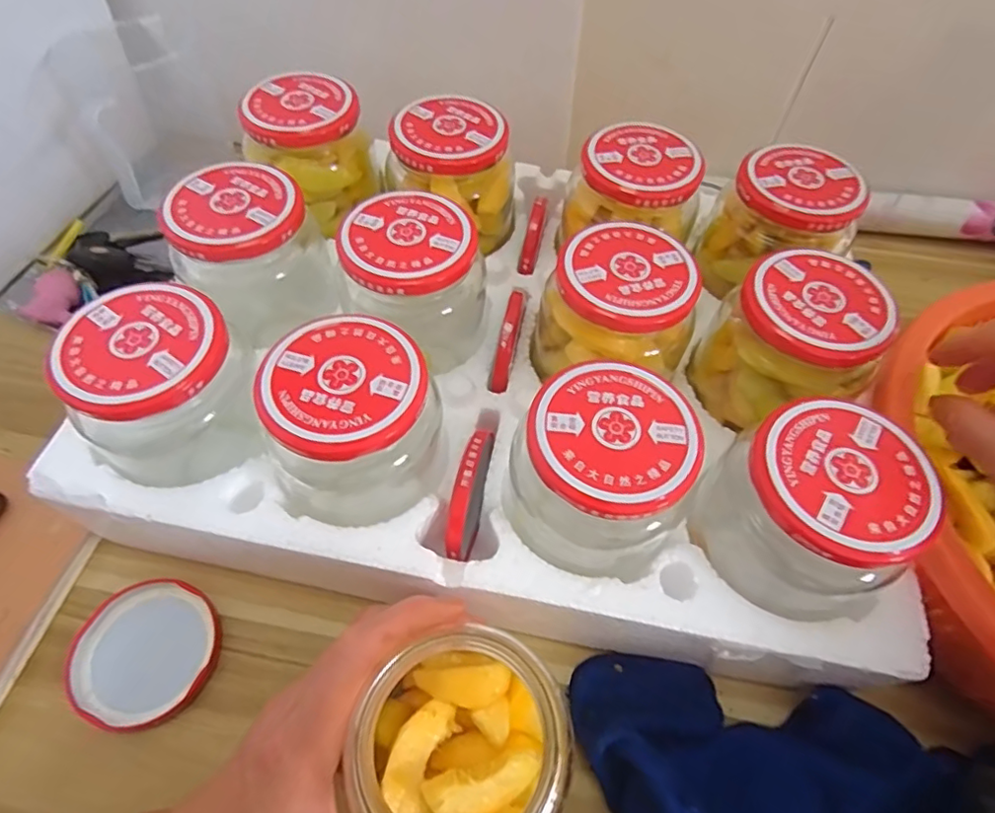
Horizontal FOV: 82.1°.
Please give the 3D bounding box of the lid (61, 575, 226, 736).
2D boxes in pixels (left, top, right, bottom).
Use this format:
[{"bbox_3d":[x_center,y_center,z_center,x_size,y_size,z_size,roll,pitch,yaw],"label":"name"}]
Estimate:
[{"bbox_3d":[-0.184,0.128,0.299,0.071,0.008,0.069,0,59,0],"label":"lid"}]

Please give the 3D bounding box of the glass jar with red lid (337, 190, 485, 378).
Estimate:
[{"bbox_3d":[-0.045,-0.067,0.322,0.070,0.078,0.065,1,58,-1],"label":"glass jar with red lid"}]

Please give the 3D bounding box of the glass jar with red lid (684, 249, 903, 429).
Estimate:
[{"bbox_3d":[0.154,-0.030,0.302,0.071,0.070,0.068,1,58,-1],"label":"glass jar with red lid"}]

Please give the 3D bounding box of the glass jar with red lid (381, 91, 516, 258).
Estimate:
[{"bbox_3d":[-0.026,-0.149,0.369,0.073,0.070,0.066,8,58,3],"label":"glass jar with red lid"}]

